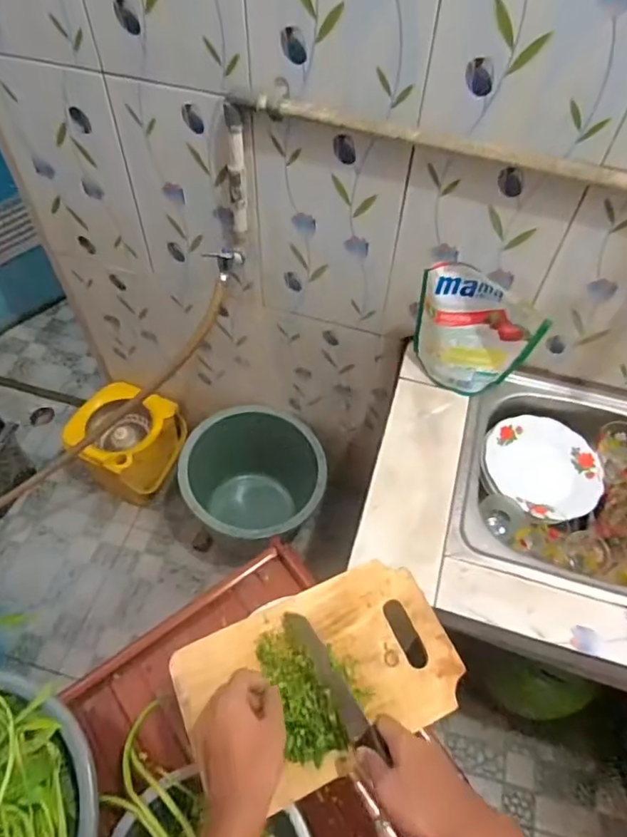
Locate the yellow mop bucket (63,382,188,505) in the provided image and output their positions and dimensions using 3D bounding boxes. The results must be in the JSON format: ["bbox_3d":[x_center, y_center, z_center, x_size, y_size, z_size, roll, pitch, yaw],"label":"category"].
[{"bbox_3d":[-0.537,0.080,1.555,0.262,0.269,0.247,18,56,10],"label":"yellow mop bucket"}]

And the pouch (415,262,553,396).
[{"bbox_3d":[0.263,-0.137,0.904,0.191,0.226,0.053,15,56,8],"label":"pouch"}]

